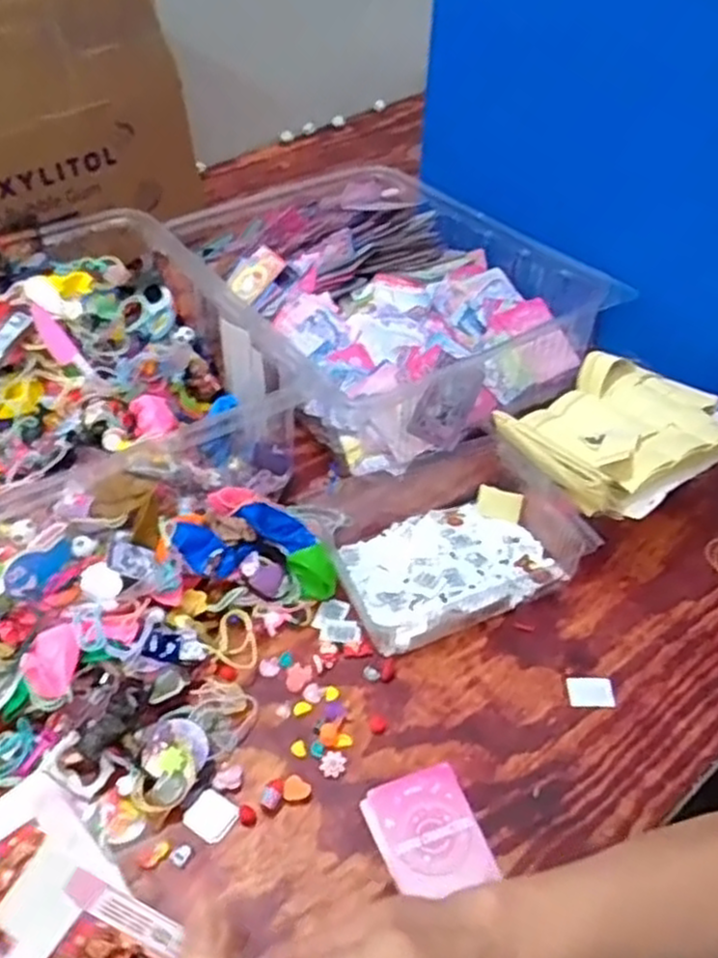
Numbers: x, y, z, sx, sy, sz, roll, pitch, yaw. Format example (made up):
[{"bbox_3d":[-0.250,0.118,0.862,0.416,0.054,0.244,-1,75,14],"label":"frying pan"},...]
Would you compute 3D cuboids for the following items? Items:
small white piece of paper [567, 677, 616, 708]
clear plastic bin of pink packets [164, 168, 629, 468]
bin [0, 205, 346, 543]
[{"bbox_3d":[0.178,0.163,0.575,0.035,0.005,0.025,2,44,6],"label":"small white piece of paper"},{"bbox_3d":[0.023,-0.223,0.879,0.346,0.111,0.465,-28,49,-23],"label":"clear plastic bin of pink packets"},{"bbox_3d":[-0.304,-0.101,0.754,0.377,0.110,0.451,-25,48,-21],"label":"bin"}]

